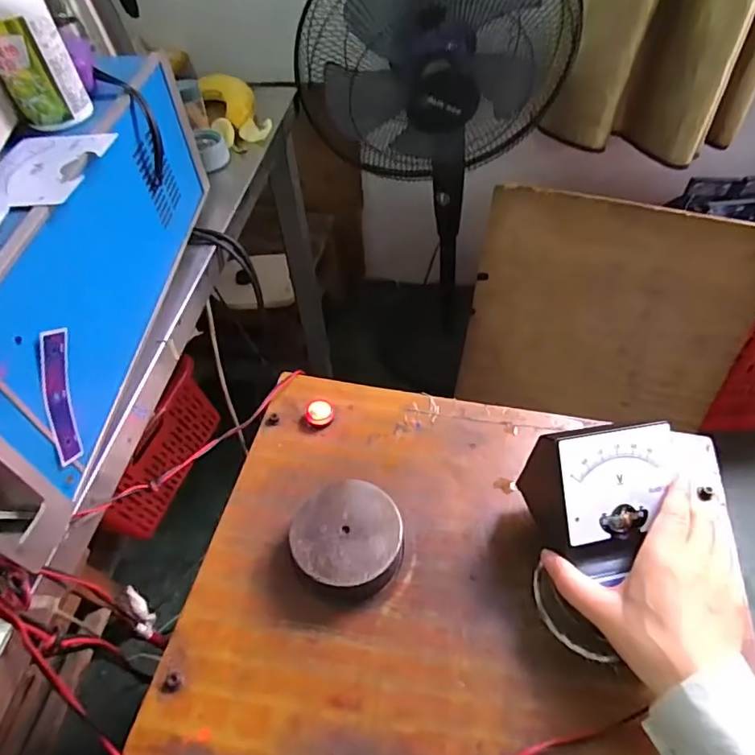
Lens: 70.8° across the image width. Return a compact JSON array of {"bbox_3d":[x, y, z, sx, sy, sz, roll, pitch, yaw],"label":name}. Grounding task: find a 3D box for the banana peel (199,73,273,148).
[{"bbox_3d":[-0.198,-0.369,0.733,0.070,0.038,0.165,-18,52,-12],"label":"banana peel"}]

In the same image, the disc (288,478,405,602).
[{"bbox_3d":[-0.025,0.137,0.452,0.088,0.039,0.088,-2,50,2],"label":"disc"}]

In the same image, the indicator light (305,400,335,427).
[{"bbox_3d":[-0.061,0.037,0.555,0.029,0.013,0.030,-2,50,2],"label":"indicator light"}]

